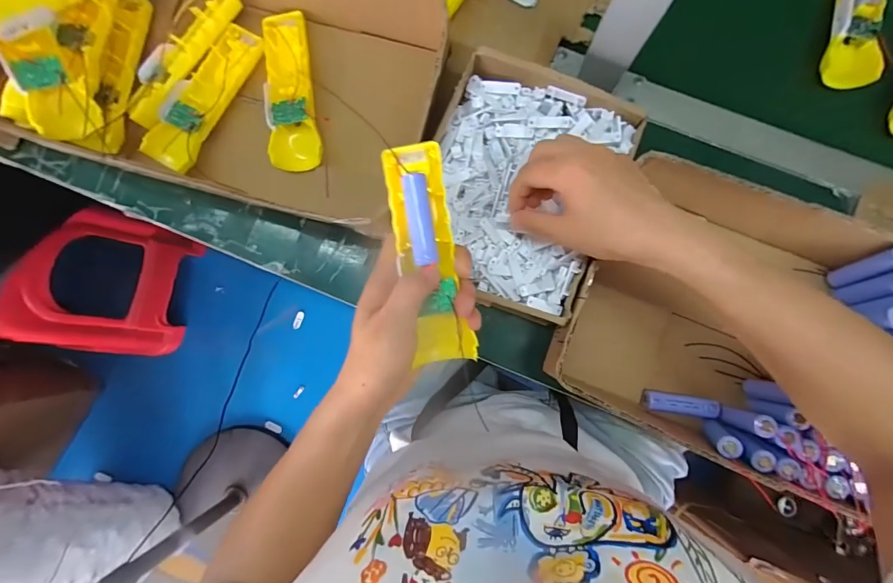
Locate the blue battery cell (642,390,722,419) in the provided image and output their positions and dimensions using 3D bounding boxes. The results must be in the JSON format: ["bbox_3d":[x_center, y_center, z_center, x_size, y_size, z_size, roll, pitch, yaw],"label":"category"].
[{"bbox_3d":[0.229,0.110,0.386,0.067,0.015,0.017,8,85,3],"label":"blue battery cell"}]

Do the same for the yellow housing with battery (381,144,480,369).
[{"bbox_3d":[-0.013,-0.027,0.294,0.043,0.024,0.159,-10,93,2],"label":"yellow housing with battery"}]

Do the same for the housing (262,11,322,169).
[{"bbox_3d":[-0.158,-0.207,0.408,0.047,0.024,0.163,-6,85,2],"label":"housing"}]

